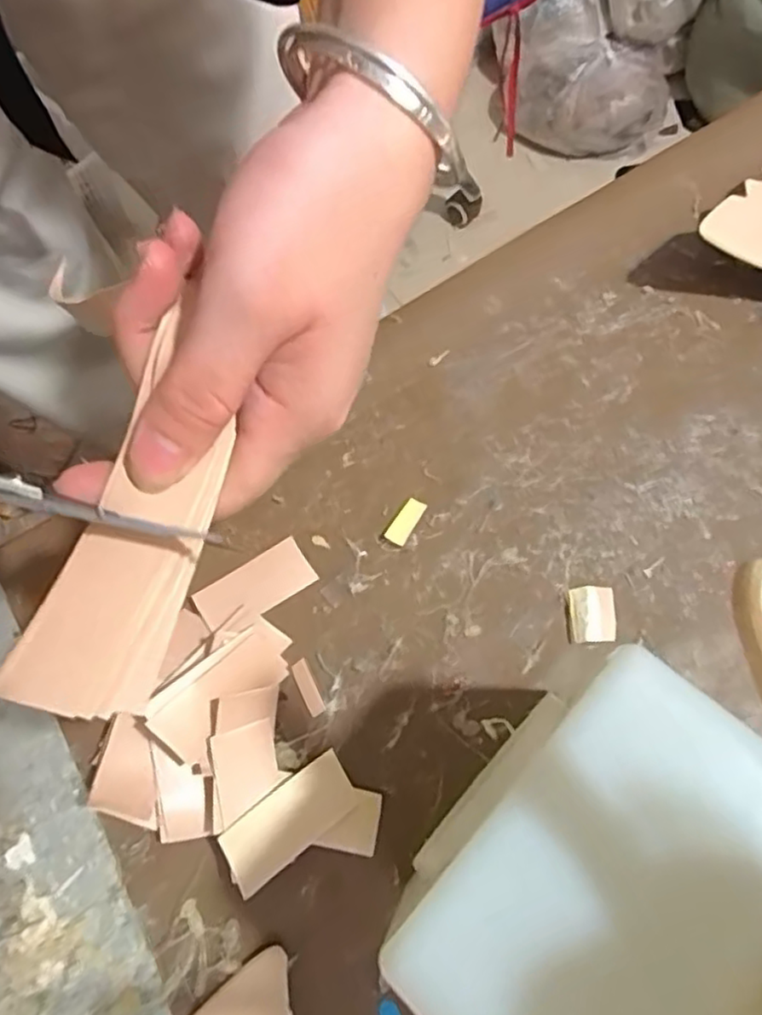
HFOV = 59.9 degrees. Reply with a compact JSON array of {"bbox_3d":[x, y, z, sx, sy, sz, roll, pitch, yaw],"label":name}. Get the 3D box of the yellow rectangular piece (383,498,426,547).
[{"bbox_3d":[0.011,0.006,0.298,0.010,0.004,0.023,30,74,13],"label":"yellow rectangular piece"}]

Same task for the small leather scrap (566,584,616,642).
[{"bbox_3d":[0.089,0.045,0.277,0.019,0.006,0.023,-1,69,3],"label":"small leather scrap"}]

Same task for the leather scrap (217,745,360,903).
[{"bbox_3d":[-0.034,0.118,0.249,0.052,0.004,0.023,-33,81,-23],"label":"leather scrap"}]

